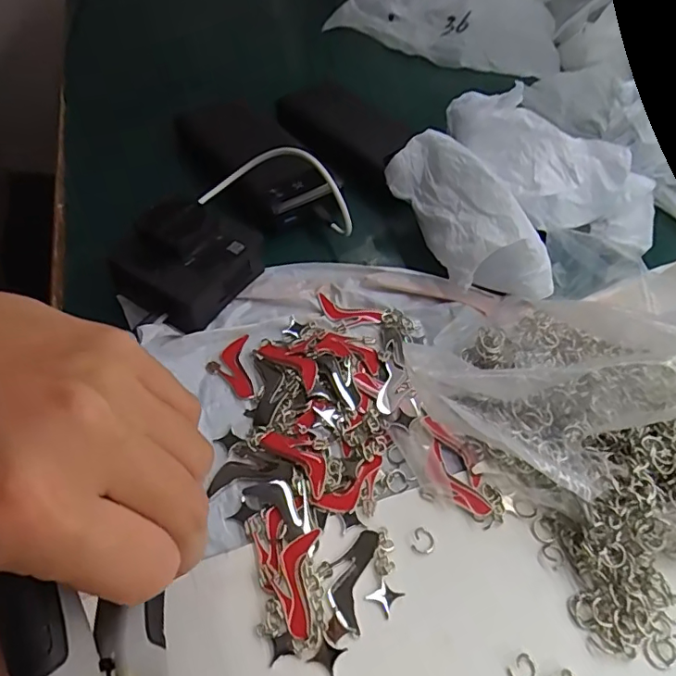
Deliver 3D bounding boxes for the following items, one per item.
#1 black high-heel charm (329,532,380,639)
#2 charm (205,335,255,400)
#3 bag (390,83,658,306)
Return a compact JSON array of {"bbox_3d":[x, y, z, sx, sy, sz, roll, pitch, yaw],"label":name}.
[{"bbox_3d":[0.006,0.114,0.251,0.019,0.004,0.046,14,53,6],"label":"black high-heel charm"},{"bbox_3d":[-0.067,0.019,0.322,0.026,0.004,0.045,-6,53,-9],"label":"charm"},{"bbox_3d":[0.137,-0.112,0.393,0.184,0.065,0.182,-13,55,-14],"label":"bag"}]

